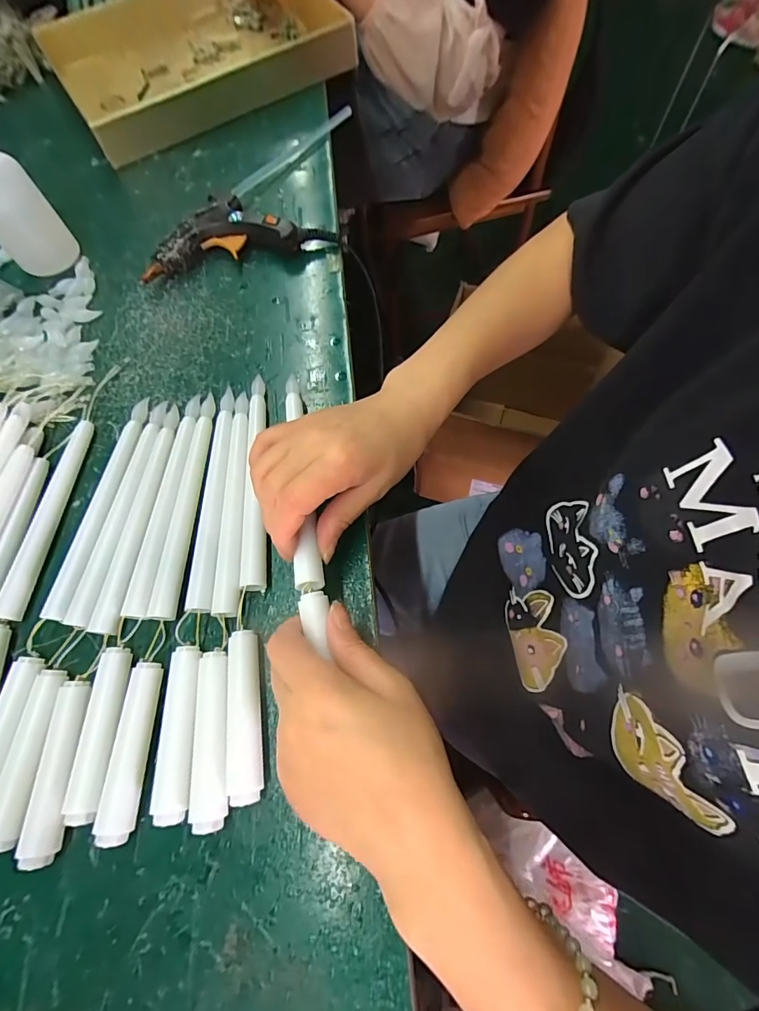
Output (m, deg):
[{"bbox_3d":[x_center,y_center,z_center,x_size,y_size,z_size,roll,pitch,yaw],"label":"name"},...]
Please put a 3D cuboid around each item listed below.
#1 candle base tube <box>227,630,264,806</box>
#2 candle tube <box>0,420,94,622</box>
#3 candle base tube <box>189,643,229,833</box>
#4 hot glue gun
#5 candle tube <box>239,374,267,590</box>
[{"bbox_3d":[-0.077,0.118,0.249,0.018,0.017,0.087,-10,67,-1],"label":"candle base tube"},{"bbox_3d":[-0.230,0.005,0.302,0.018,0.012,0.145,6,68,6],"label":"candle tube"},{"bbox_3d":[-0.093,0.128,0.244,0.019,0.018,0.087,-8,67,0],"label":"candle base tube"},{"bbox_3d":[-0.126,-0.245,0.393,0.167,0.028,0.065,-9,67,-1],"label":"hot glue gun"},{"bbox_3d":[-0.089,-0.022,0.307,0.018,0.012,0.166,-7,67,0],"label":"candle tube"}]

